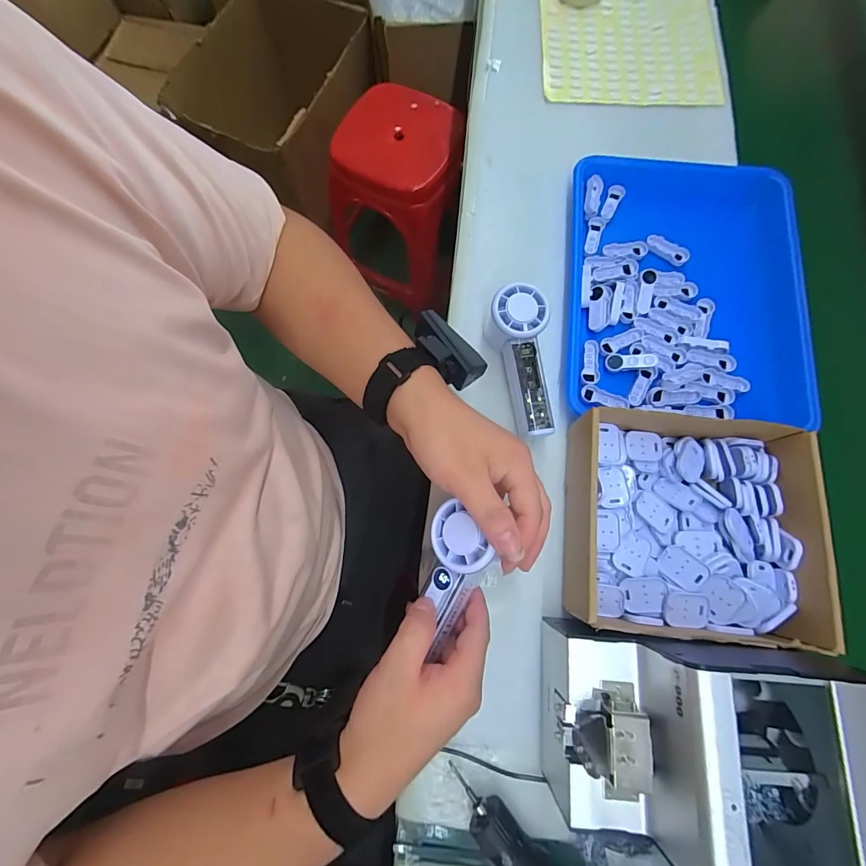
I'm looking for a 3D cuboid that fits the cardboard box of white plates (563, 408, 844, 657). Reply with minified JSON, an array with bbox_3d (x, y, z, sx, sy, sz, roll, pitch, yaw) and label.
[{"bbox_3d":[0.234,0.084,0.371,0.208,0.057,0.191,3,75,1],"label":"cardboard box of white plates"}]

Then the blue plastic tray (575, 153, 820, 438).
[{"bbox_3d":[0.290,-0.165,0.466,0.265,0.042,0.312,4,75,2],"label":"blue plastic tray"}]

